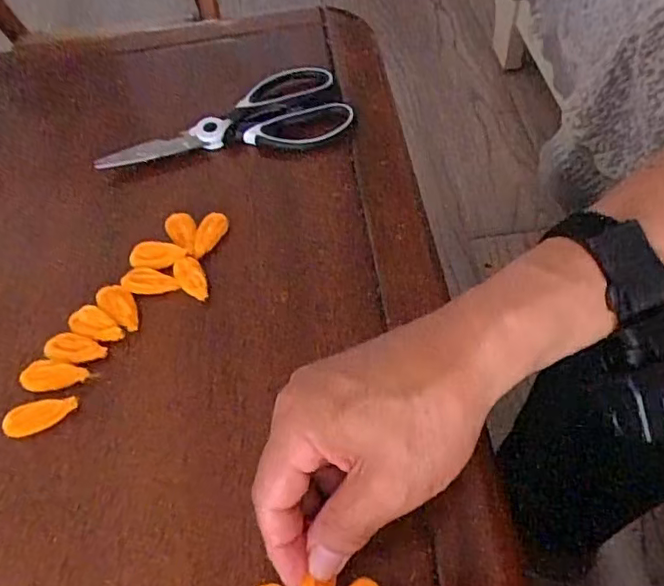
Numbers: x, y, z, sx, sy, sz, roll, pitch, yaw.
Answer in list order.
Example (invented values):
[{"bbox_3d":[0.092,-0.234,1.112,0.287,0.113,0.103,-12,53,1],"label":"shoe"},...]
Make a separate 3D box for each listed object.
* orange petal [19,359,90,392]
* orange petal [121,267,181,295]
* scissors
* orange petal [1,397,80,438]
[{"bbox_3d":[-0.168,0.049,0.357,0.039,0.008,0.018,-5,55,1],"label":"orange petal"},{"bbox_3d":[-0.122,-0.009,0.394,0.038,0.004,0.020,3,56,7],"label":"orange petal"},{"bbox_3d":[-0.085,-0.138,0.471,0.195,0.022,0.075,-10,55,-2],"label":"scissors"},{"bbox_3d":[-0.171,0.072,0.346,0.042,0.006,0.019,-14,56,-5],"label":"orange petal"}]

